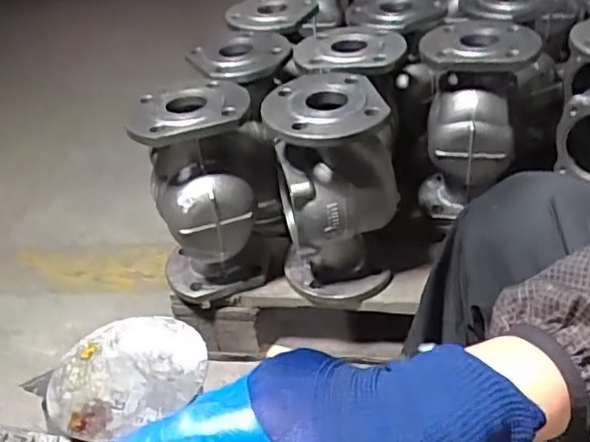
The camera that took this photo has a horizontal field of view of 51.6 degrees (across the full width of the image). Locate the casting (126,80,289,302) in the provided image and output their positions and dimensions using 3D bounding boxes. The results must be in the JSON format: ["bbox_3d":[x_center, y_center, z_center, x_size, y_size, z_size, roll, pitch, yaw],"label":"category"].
[{"bbox_3d":[-0.113,-0.044,0.886,0.183,0.310,0.204,-9,35,-3],"label":"casting"}]

